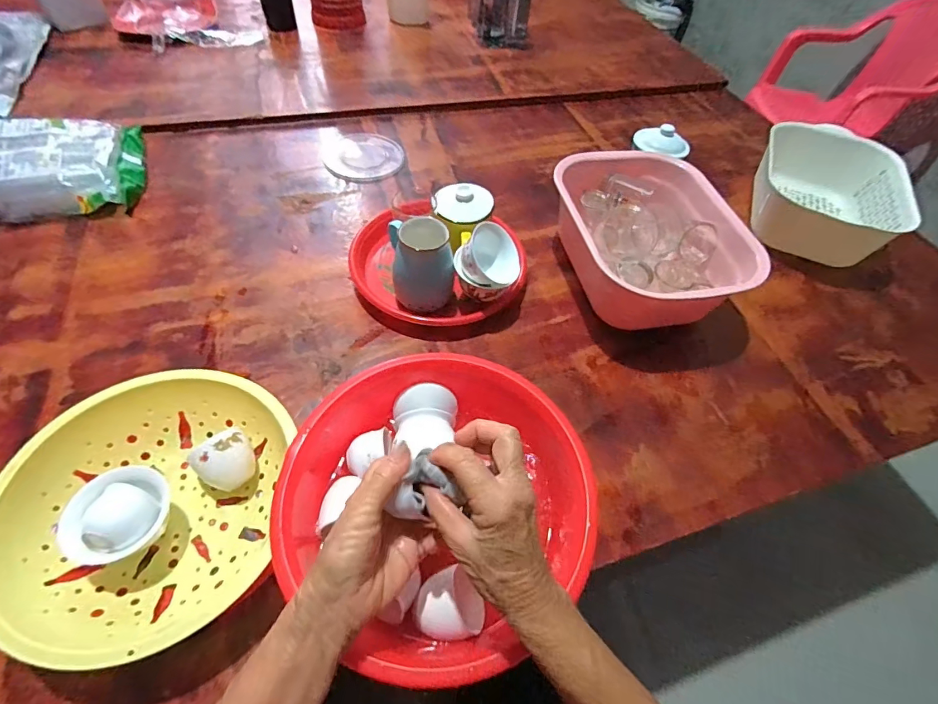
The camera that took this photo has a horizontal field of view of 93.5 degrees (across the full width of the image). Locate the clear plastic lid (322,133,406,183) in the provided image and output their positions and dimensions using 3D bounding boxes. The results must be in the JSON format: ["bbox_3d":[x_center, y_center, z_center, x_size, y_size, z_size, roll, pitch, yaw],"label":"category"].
[{"bbox_3d":[-0.193,-0.360,0.818,0.133,0.006,0.140,2,56,-3],"label":"clear plastic lid"}]

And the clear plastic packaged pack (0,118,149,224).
[{"bbox_3d":[-0.644,-0.298,0.688,0.214,0.077,0.192,-15,58,-14],"label":"clear plastic packaged pack"}]

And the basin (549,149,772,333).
[{"bbox_3d":[0.246,-0.156,0.637,0.206,0.125,0.270,-10,56,-12],"label":"basin"}]

